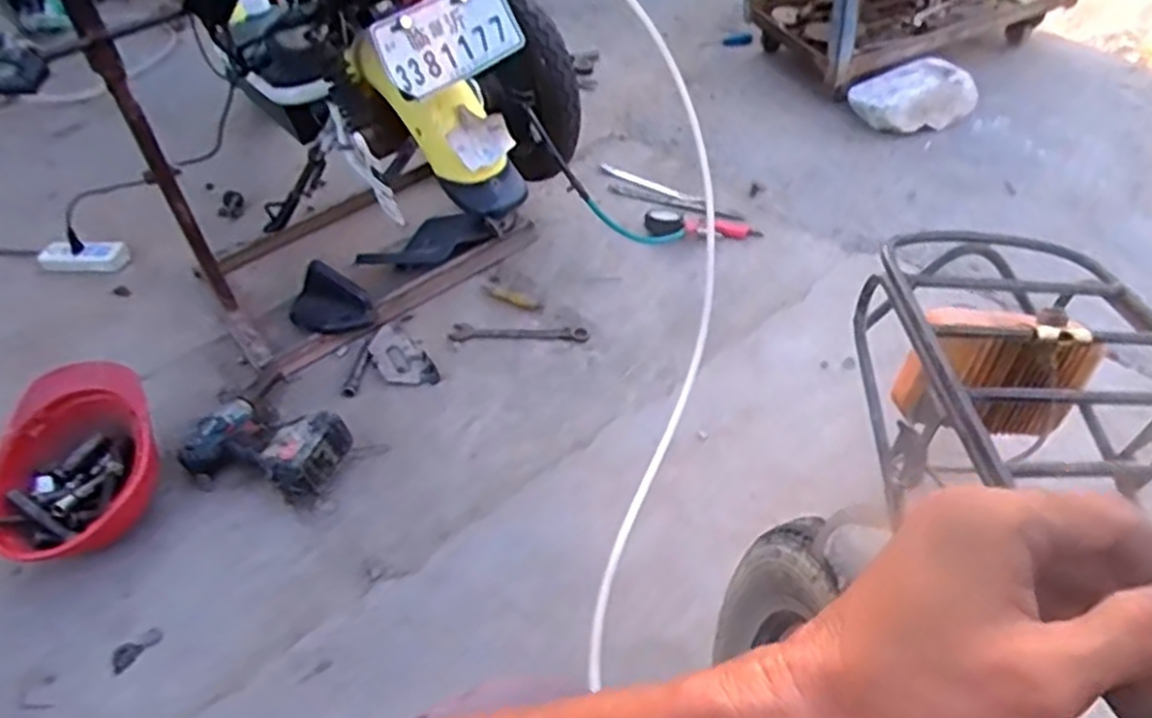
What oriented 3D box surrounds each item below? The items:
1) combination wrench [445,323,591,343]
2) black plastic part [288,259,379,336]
[{"bbox_3d":[-0.101,-0.044,1.358,0.239,0.014,0.041,3,45,10],"label":"combination wrench"},{"bbox_3d":[-0.441,-0.098,1.371,0.161,0.070,0.109,29,56,31],"label":"black plastic part"}]

